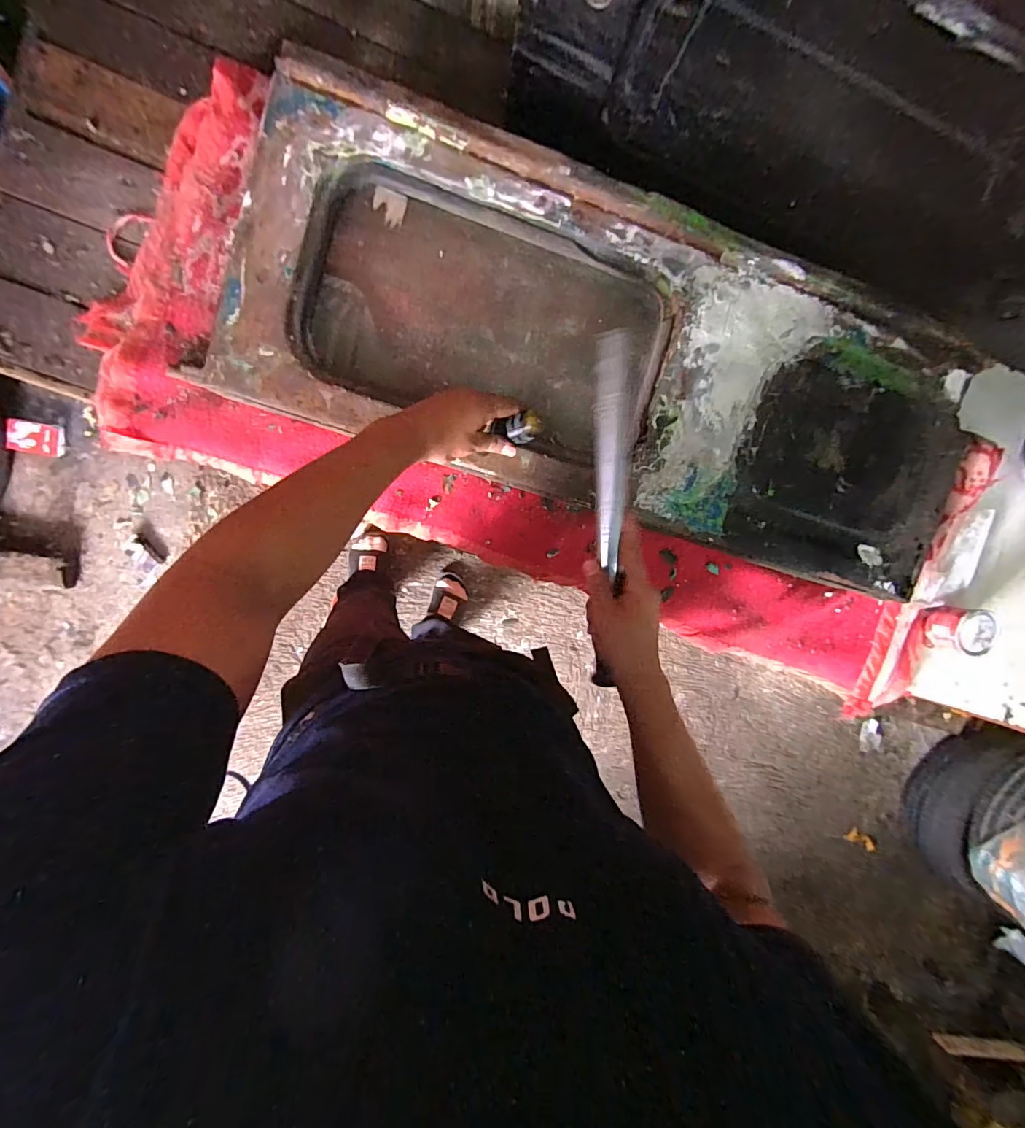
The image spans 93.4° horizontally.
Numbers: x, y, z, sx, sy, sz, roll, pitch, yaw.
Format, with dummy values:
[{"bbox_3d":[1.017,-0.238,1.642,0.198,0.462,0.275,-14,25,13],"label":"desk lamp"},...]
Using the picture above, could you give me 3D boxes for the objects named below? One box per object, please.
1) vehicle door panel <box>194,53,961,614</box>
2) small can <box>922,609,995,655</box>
[{"bbox_3d":[0.155,-0.248,0.626,0.979,0.058,0.373,18,90,-8],"label":"vehicle door panel"},{"bbox_3d":[0.715,0.106,0.770,0.065,0.060,0.070,-9,94,-9],"label":"small can"}]

